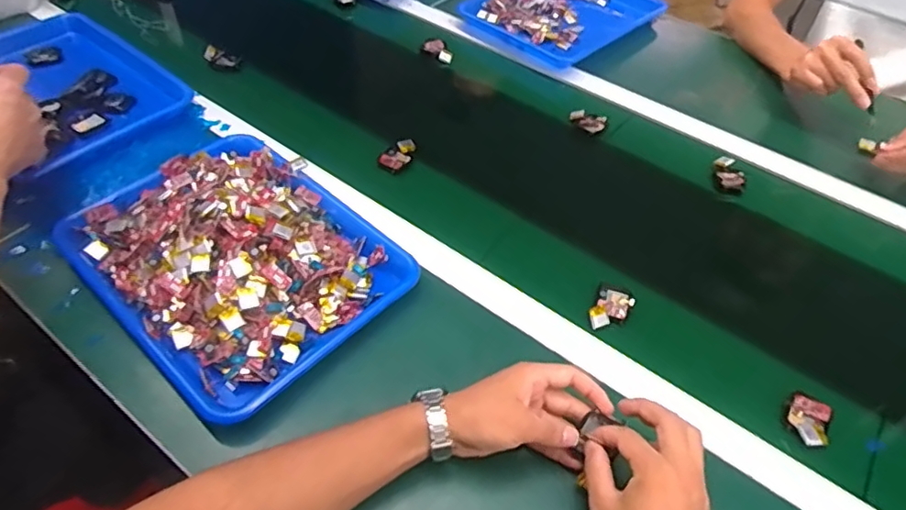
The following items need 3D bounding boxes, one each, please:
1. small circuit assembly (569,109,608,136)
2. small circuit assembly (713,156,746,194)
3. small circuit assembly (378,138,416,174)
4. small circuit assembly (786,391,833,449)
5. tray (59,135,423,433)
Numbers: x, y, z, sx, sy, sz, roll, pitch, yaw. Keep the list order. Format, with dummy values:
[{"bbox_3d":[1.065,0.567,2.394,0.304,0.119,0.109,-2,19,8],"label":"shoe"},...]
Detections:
[{"bbox_3d":[0.195,-0.194,0.844,0.051,0.019,0.030,33,54,22],"label":"small circuit assembly"},{"bbox_3d":[0.369,-0.108,0.785,0.033,0.018,0.055,1,49,-4],"label":"small circuit assembly"},{"bbox_3d":[-0.072,-0.131,0.774,0.036,0.023,0.053,20,50,13],"label":"small circuit assembly"},{"bbox_3d":[0.334,0.155,0.545,0.037,0.009,0.048,22,51,14],"label":"small circuit assembly"},{"bbox_3d":[-0.229,-0.004,0.616,0.333,0.056,0.249,36,56,24],"label":"tray"}]

